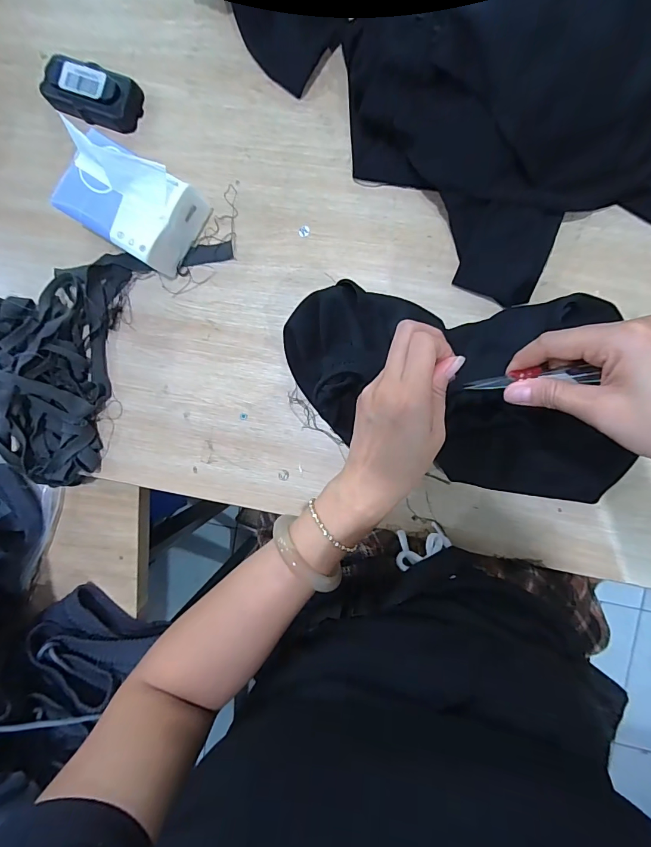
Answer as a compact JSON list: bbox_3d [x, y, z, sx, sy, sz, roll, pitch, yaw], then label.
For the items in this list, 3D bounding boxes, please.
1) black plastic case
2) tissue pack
[{"bbox_3d":[-0.247,-0.348,0.415,0.101,0.027,0.050,18,94,6],"label":"black plastic case"},{"bbox_3d":[-0.196,-0.220,0.387,0.122,0.085,0.087,33,96,5],"label":"tissue pack"}]

